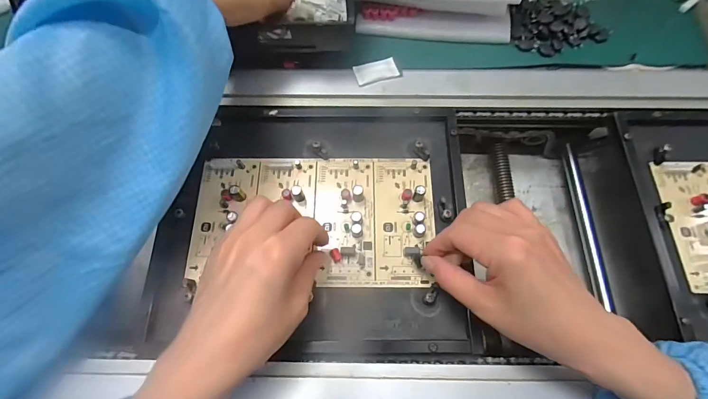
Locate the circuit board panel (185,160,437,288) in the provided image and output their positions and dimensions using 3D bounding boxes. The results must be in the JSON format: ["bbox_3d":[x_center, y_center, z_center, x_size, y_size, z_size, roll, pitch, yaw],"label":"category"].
[{"bbox_3d":[-0.037,0.017,0.321,0.221,0.017,0.121,0,73,1],"label":"circuit board panel"}]

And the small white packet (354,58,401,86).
[{"bbox_3d":[0.024,-0.137,0.369,0.044,0.005,0.026,-16,73,-3],"label":"small white packet"}]

